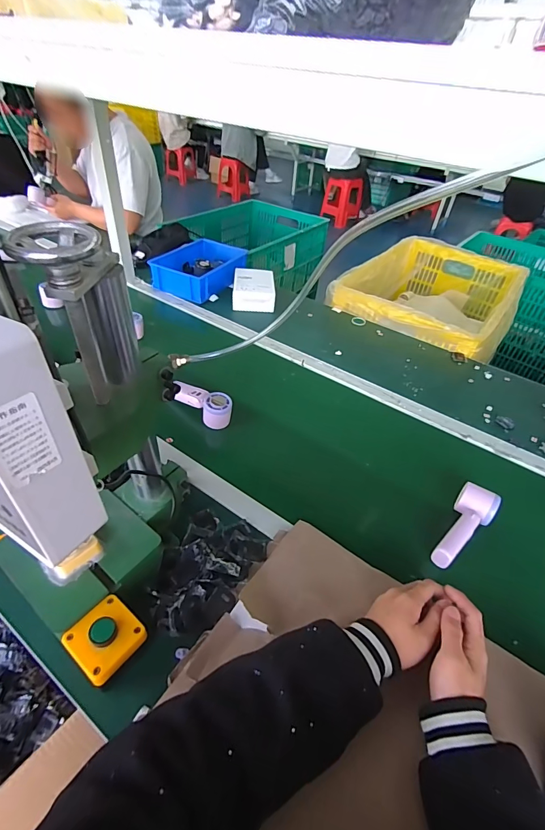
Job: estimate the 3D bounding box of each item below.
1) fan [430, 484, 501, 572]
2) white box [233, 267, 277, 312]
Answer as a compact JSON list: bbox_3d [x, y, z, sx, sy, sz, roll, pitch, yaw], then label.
[{"bbox_3d":[0.306,0.175,0.599,0.158,0.045,0.060,-31,54,-33],"label":"fan"},{"bbox_3d":[-0.057,-0.381,1.149,0.126,0.071,0.170,3,42,-4],"label":"white box"}]

